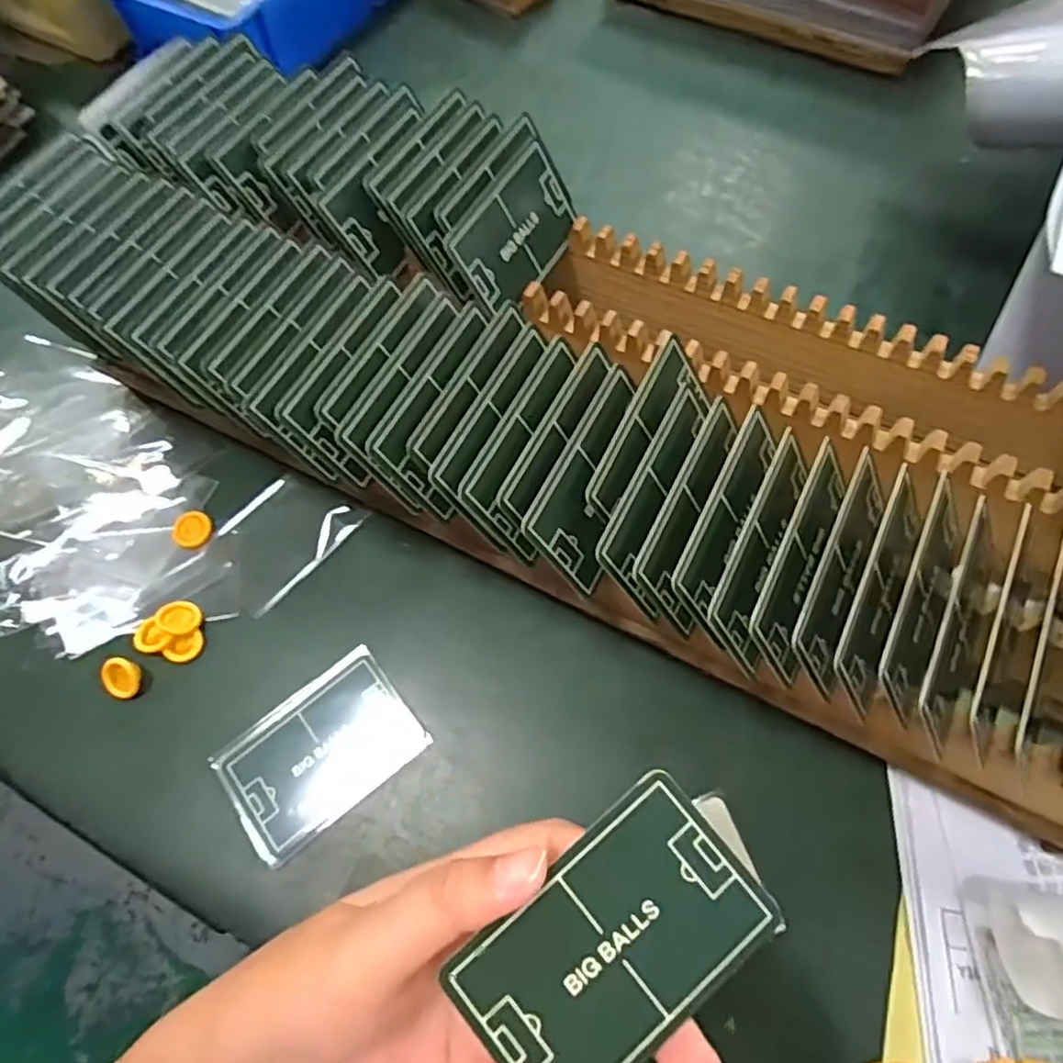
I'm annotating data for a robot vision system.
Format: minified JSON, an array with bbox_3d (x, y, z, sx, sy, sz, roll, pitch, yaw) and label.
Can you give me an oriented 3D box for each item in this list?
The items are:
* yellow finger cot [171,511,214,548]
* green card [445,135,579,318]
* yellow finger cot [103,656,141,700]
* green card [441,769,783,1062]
[{"bbox_3d":[-0.188,-0.002,0.359,0.020,0.004,0.021,-37,69,-13],"label":"yellow finger cot"},{"bbox_3d":[-0.006,-0.147,0.319,0.004,0.048,0.085,11,61,46],"label":"green card"},{"bbox_3d":[-0.204,0.073,0.322,0.016,0.004,0.021,-44,108,-14],"label":"yellow finger cot"},{"bbox_3d":[0.024,0.115,0.181,0.082,0.004,0.053,-41,81,-9],"label":"green card"}]

